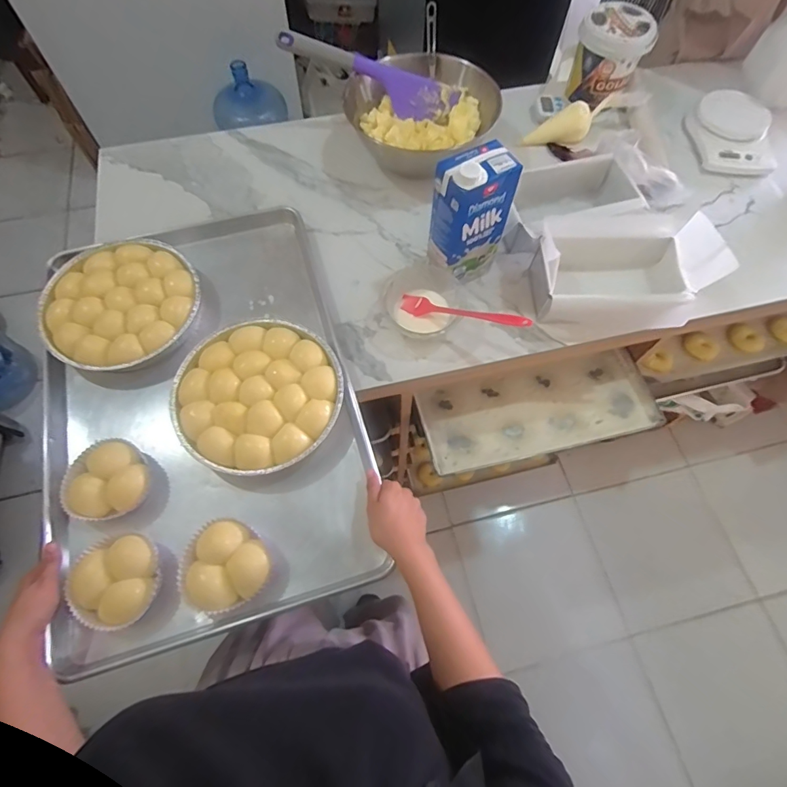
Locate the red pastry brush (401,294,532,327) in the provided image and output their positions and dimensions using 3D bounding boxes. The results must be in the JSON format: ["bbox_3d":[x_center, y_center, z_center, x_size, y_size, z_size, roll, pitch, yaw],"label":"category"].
[{"bbox_3d":[0.100,-0.116,0.632,0.191,0.016,0.027,15,66,25],"label":"red pastry brush"}]

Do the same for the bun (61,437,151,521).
[{"bbox_3d":[-0.358,0.112,0.553,0.094,0.041,0.089,-38,71,-15],"label":"bun"}]

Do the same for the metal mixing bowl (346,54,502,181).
[{"bbox_3d":[0.047,-0.505,0.794,0.223,0.126,0.223,0,66,0],"label":"metal mixing bowl"}]

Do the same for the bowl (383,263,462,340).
[{"bbox_3d":[0.044,-0.138,0.663,0.112,0.048,0.109,0,66,0],"label":"bowl"}]

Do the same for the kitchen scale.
[{"bbox_3d":[0.632,-0.492,0.817,0.142,0.044,0.169,4,66,2],"label":"kitchen scale"}]

